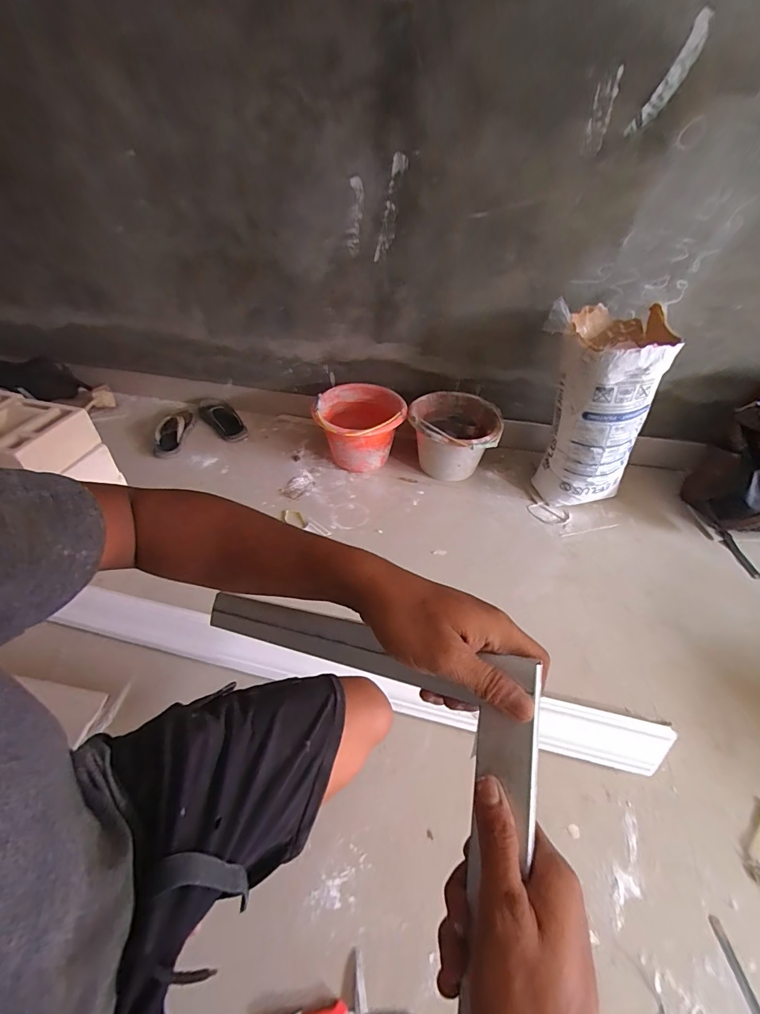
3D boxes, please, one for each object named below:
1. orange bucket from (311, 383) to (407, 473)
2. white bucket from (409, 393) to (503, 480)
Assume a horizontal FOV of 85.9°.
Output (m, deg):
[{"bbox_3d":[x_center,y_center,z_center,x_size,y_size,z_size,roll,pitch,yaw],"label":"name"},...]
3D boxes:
[{"bbox_3d":[-0.066,-0.251,1.320,0.260,0.209,0.272,1,43,-1],"label":"orange bucket"},{"bbox_3d":[0.224,-0.224,1.289,0.259,0.184,0.281,1,43,-1],"label":"white bucket"}]

